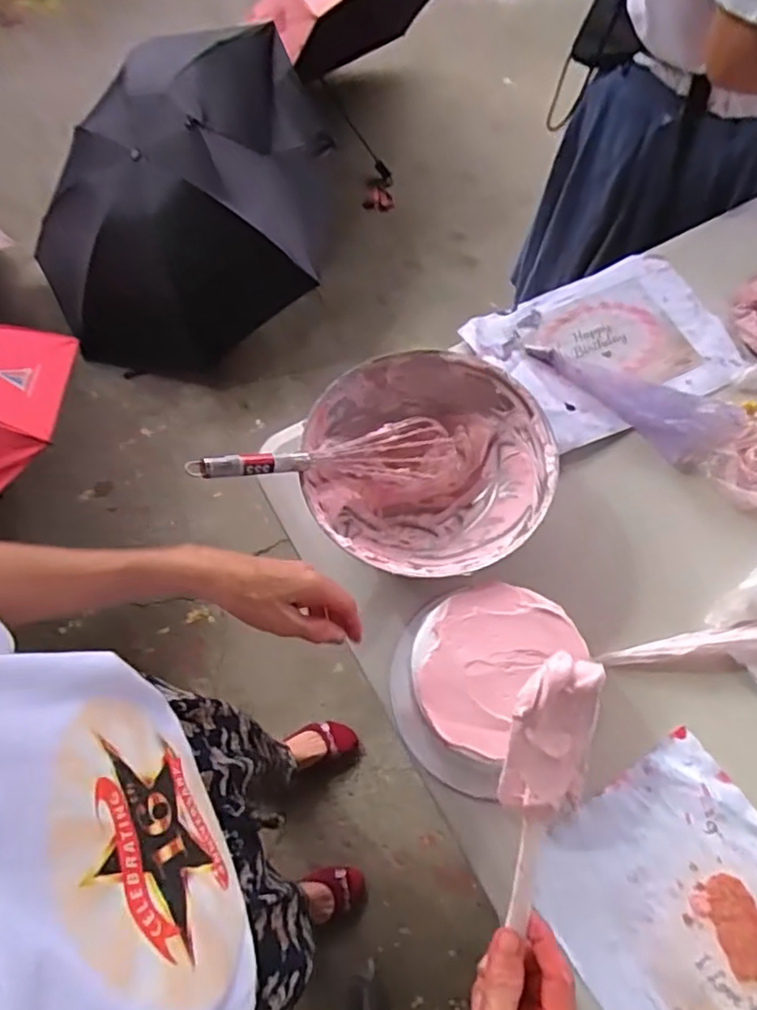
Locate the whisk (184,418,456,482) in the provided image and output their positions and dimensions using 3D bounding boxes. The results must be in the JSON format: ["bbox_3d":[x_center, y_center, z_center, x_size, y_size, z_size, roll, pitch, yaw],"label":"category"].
[{"bbox_3d":[-0.047,-0.046,0.619,0.262,0.046,0.050,-6,62,-29],"label":"whisk"}]

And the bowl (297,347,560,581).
[{"bbox_3d":[0.048,-0.038,0.660,0.229,0.093,0.219,-1,65,1],"label":"bowl"}]

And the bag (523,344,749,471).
[{"bbox_3d":[0.280,-0.126,0.716,0.233,0.030,0.080,34,70,16],"label":"bag"}]

